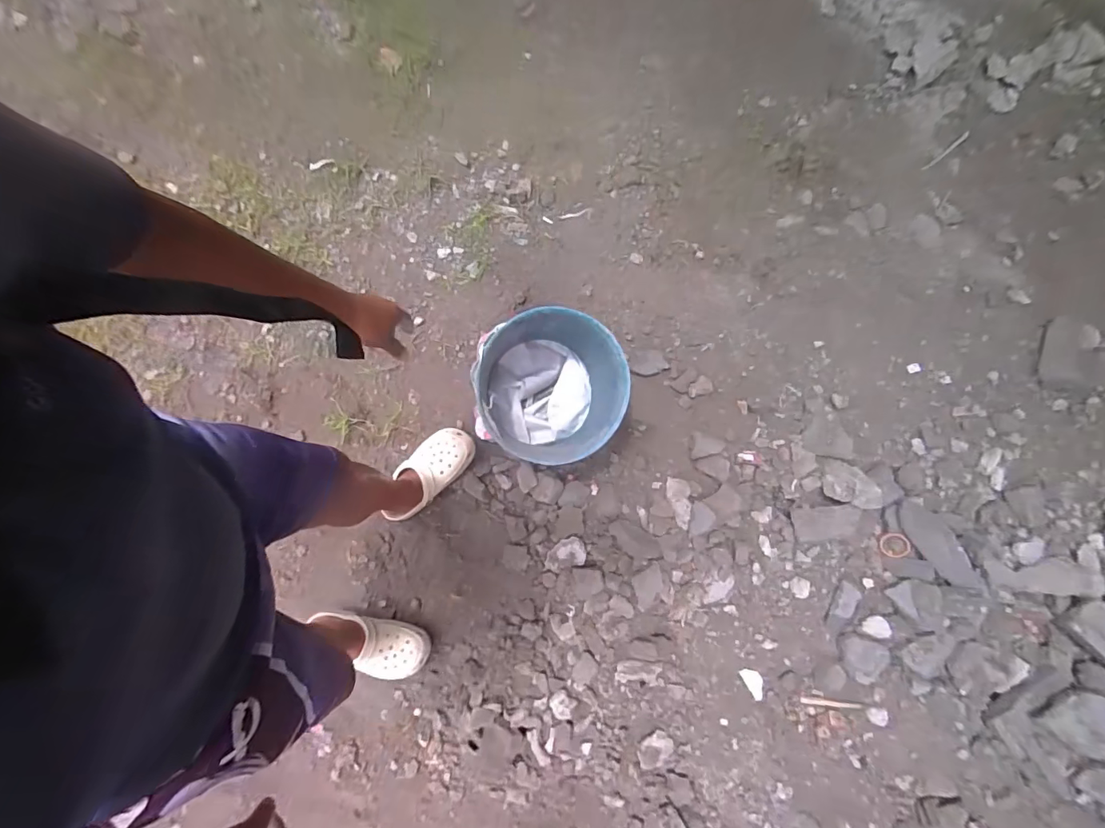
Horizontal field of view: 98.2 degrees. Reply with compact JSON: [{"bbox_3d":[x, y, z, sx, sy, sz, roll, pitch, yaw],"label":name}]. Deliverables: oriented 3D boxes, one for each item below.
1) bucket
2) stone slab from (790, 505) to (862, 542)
[{"bbox_3d":[-0.006,-0.052,1.076,0.296,0.289,0.321,0,82,2],"label":"bucket"},{"bbox_3d":[0.648,0.260,1.132,0.141,0.008,0.078,-9,79,26],"label":"stone slab"}]

